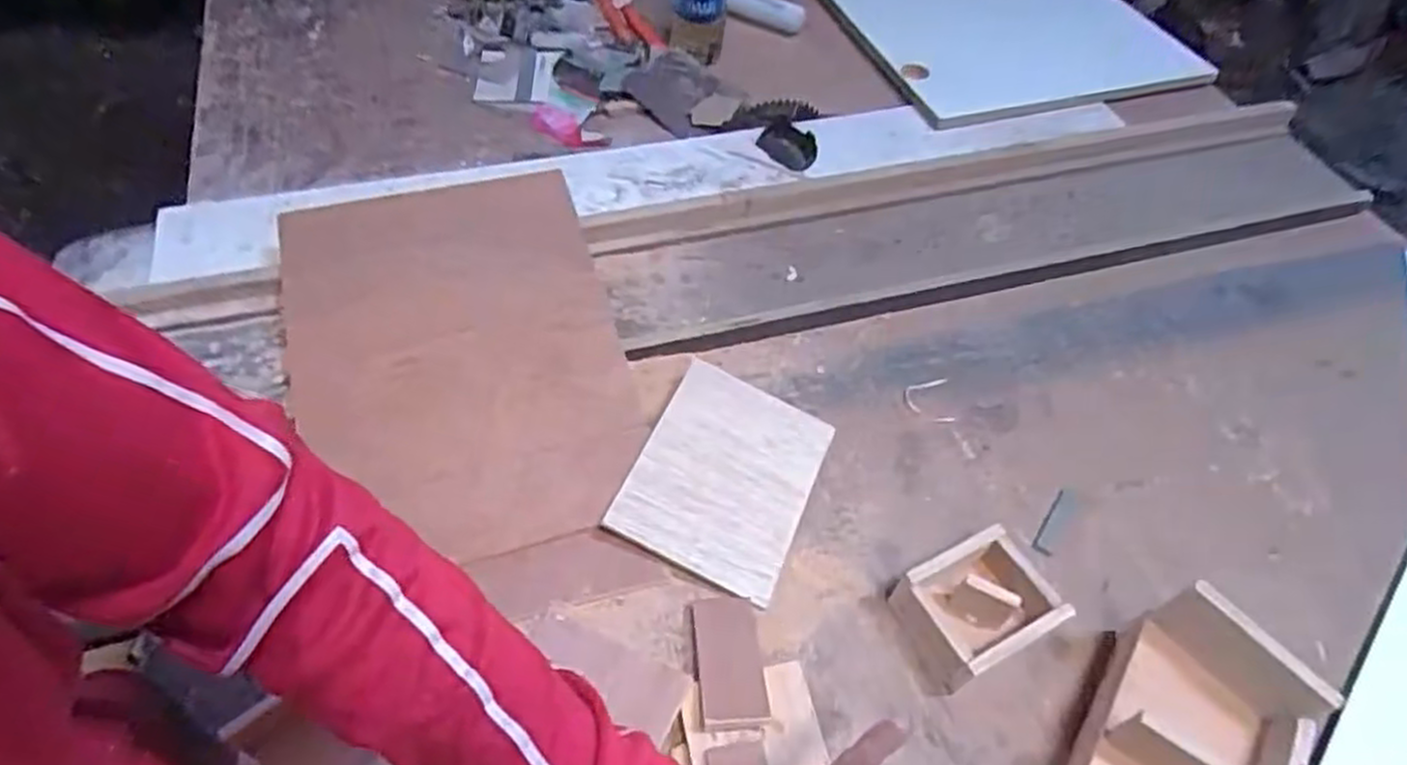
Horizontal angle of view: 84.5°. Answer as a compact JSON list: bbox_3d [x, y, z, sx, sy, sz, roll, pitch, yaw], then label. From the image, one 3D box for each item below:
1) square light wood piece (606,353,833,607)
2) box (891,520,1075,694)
[{"bbox_3d":[0.019,0.070,0.603,0.129,0.012,0.173,26,56,3],"label":"square light wood piece"},{"bbox_3d":[0.185,0.156,0.534,0.100,0.048,0.079,-23,55,-19],"label":"box"}]

